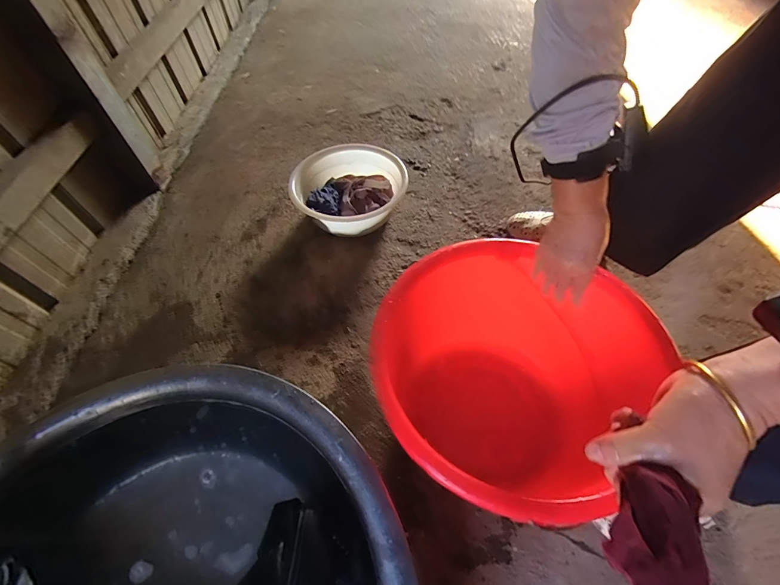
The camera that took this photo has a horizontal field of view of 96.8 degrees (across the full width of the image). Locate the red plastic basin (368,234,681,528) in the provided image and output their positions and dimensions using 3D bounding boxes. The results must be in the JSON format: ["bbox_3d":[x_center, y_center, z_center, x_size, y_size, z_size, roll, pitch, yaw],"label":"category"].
[{"bbox_3d":[0.145,0.131,0.508,0.317,0.263,0.304,-1,56,2],"label":"red plastic basin"}]

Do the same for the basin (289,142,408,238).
[{"bbox_3d":[-0.101,-0.260,0.910,0.283,0.105,0.280,-1,56,2],"label":"basin"}]

